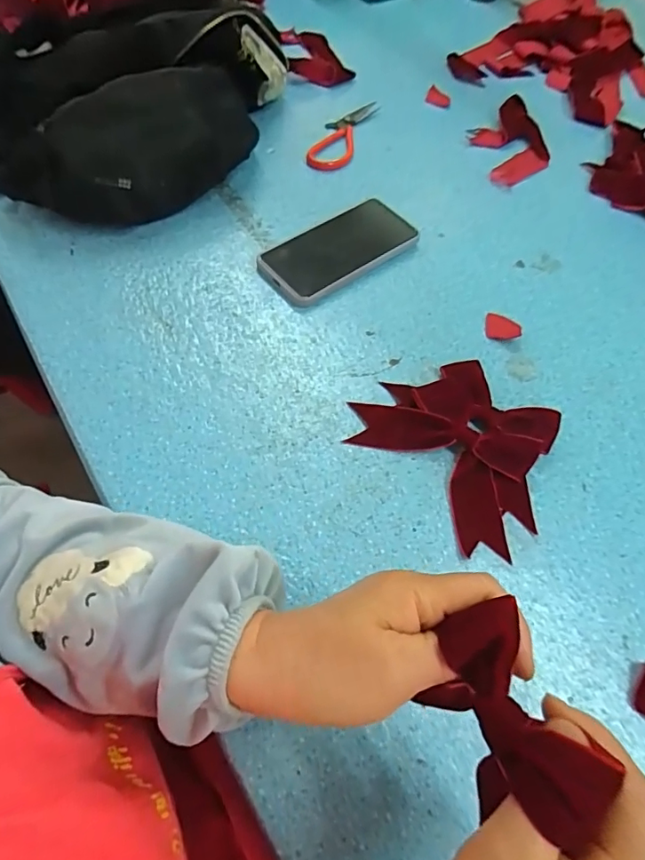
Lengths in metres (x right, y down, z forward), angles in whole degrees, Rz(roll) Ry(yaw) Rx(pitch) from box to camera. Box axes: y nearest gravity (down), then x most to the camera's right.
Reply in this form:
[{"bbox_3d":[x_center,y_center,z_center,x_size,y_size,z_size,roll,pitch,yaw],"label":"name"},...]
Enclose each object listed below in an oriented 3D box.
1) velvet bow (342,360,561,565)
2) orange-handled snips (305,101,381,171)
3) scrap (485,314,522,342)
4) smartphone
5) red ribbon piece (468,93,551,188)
[{"bbox_3d":[0.113,0.006,0.414,0.157,0.021,0.132,38,64,16],"label":"velvet bow"},{"bbox_3d":[0.026,-0.375,0.637,0.050,0.005,0.157,20,61,7],"label":"orange-handled snips"},{"bbox_3d":[0.176,-0.099,0.491,0.034,0.004,0.031,15,60,4],"label":"scrap"},{"bbox_3d":[0.017,-0.187,0.523,0.165,0.014,0.081,-34,68,-21],"label":"smartphone"},{"bbox_3d":[0.241,-0.374,0.648,0.098,0.019,0.147,-10,62,-10],"label":"red ribbon piece"}]

